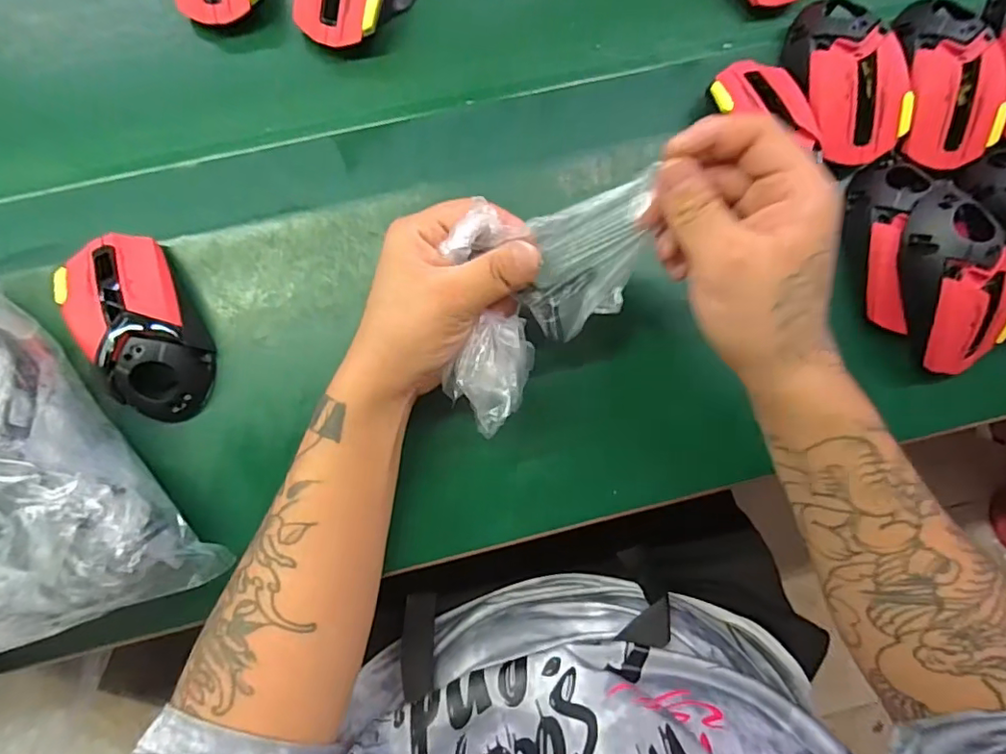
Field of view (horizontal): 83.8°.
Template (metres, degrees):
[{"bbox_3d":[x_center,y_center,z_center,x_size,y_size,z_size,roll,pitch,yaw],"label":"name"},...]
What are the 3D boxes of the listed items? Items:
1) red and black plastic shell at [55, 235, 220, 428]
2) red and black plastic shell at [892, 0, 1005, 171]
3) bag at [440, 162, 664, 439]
[{"bbox_3d":[-0.232,-0.032,0.356,0.068,0.037,0.121,-30,85,-5],"label":"red and black plastic shell"},{"bbox_3d":[0.300,-0.203,0.380,0.060,0.033,0.114,-12,84,-3],"label":"red and black plastic shell"},{"bbox_3d":[0.021,-0.036,0.311,0.100,0.062,0.128,3,83,-2],"label":"bag"}]

